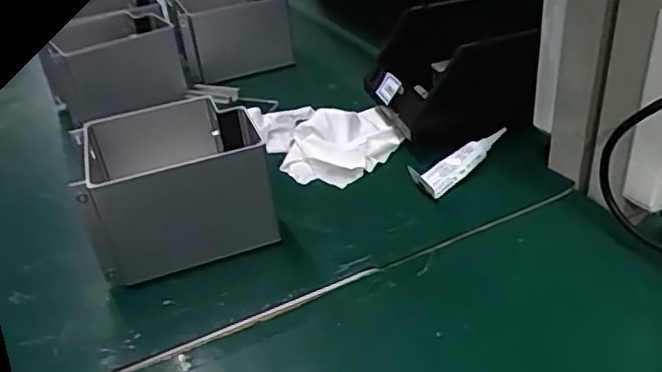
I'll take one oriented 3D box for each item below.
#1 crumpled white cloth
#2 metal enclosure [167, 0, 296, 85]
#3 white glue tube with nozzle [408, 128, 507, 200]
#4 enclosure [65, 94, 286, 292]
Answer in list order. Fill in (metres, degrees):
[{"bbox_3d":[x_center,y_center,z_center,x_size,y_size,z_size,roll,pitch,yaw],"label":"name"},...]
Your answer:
[{"bbox_3d":[0.003,-0.067,0.712,0.148,0.033,0.172,-16,35,-15],"label":"crumpled white cloth"},{"bbox_3d":[-0.147,-0.233,0.905,0.162,0.100,0.139,-14,35,-12],"label":"metal enclosure"},{"bbox_3d":[0.139,-0.027,0.640,0.125,0.023,0.032,-27,40,-29],"label":"white glue tube with nozzle"},{"bbox_3d":[-0.146,-0.001,0.569,0.152,0.107,0.127,-15,35,-14],"label":"enclosure"}]

